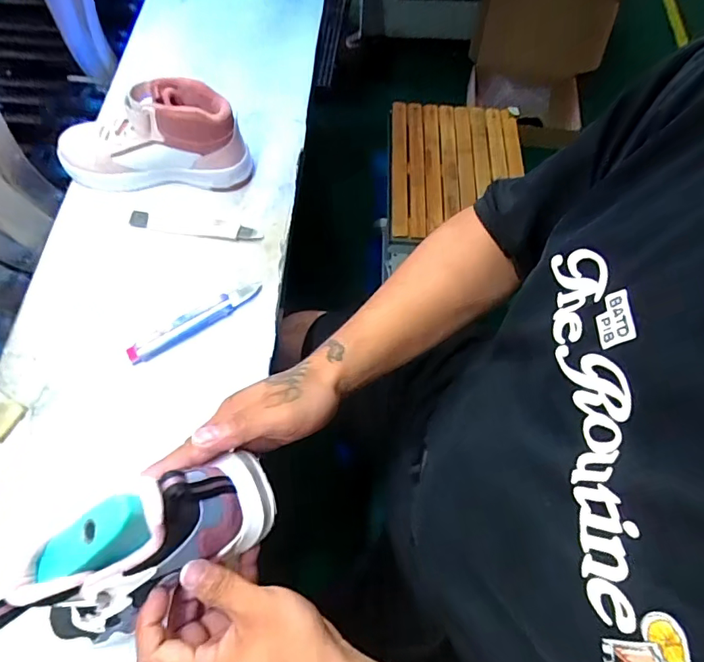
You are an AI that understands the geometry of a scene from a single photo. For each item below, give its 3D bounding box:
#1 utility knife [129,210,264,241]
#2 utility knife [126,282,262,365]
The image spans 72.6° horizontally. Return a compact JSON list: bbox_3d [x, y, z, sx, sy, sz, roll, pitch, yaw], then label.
[{"bbox_3d":[-0.200,-0.134,0.617,0.166,0.007,0.030,8,65,0],"label":"utility knife"},{"bbox_3d":[-0.180,-0.015,0.554,0.165,0.009,0.026,-32,71,-16],"label":"utility knife"}]

